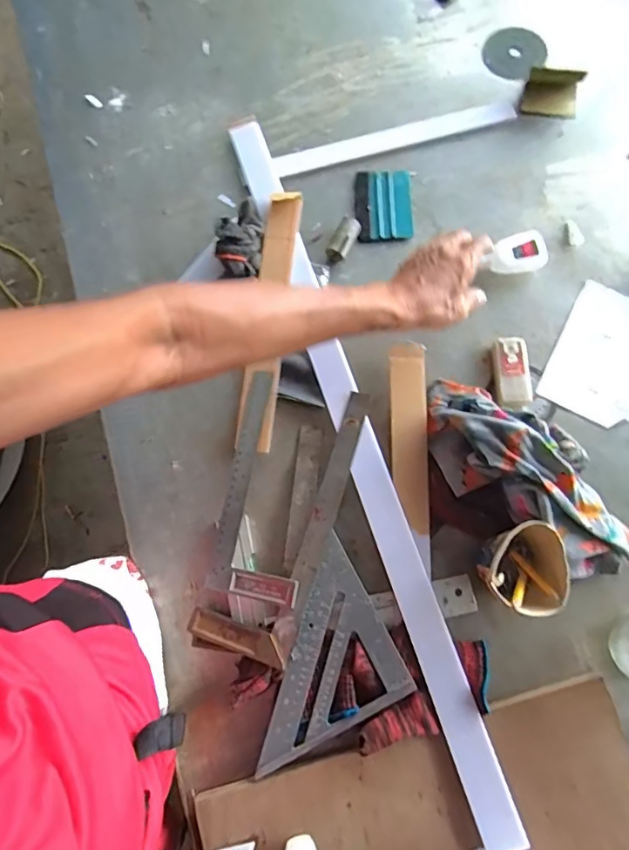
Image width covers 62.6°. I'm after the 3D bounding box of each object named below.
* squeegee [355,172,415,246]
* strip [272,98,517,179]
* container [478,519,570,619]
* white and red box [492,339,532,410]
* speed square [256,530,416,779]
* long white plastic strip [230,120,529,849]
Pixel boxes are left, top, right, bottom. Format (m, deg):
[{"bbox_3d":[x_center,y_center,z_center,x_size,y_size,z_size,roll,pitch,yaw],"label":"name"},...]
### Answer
[{"bbox_3d":[0.090,-0.283,0.663,0.070,0.012,0.102,-2,75,1],"label":"squeegee"},{"bbox_3d":[0.110,-0.385,0.692,0.331,0.004,0.032,-15,75,-2],"label":"strip"},{"bbox_3d":[0.198,0.141,0.519,0.077,0.096,0.080,0,75,1],"label":"container"},{"bbox_3d":[0.229,-0.060,0.604,0.040,0.018,0.083,-2,75,1],"label":"white and red box"},{"bbox_3d":[-0.010,0.233,0.528,0.167,0.014,0.163,-28,76,-6],"label":"speed square"},{"bbox_3d":[0.042,-0.002,0.586,0.041,0.016,0.859,-18,75,-3],"label":"long white plastic strip"}]

